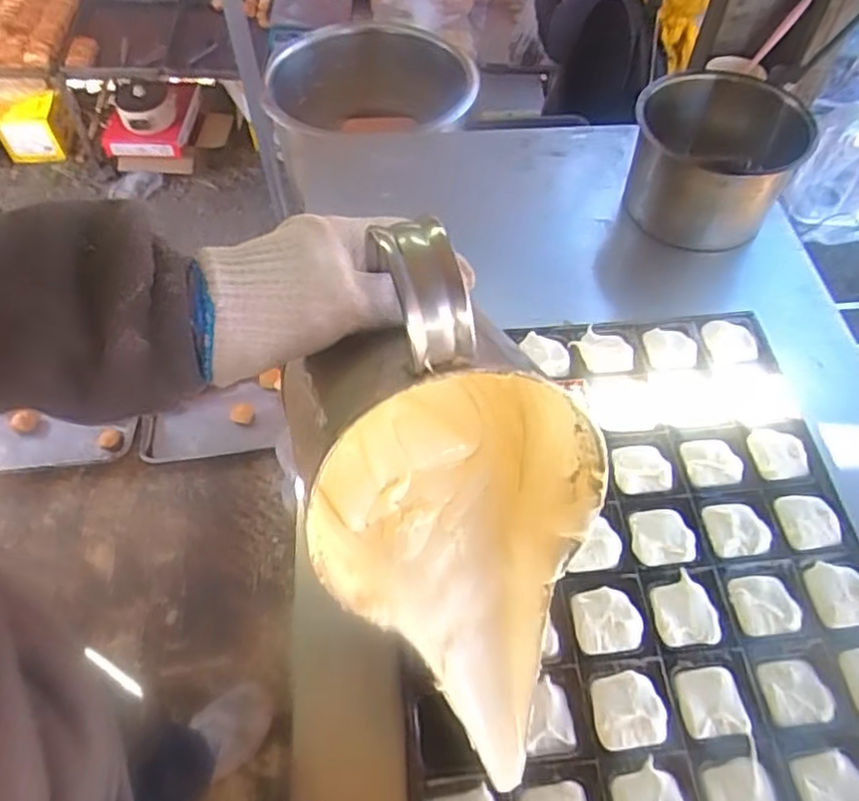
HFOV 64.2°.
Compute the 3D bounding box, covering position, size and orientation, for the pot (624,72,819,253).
[{"bbox_3d":[0.323,-0.278,0.805,0.178,0.125,0.159,20,57,10],"label":"pot"}]

